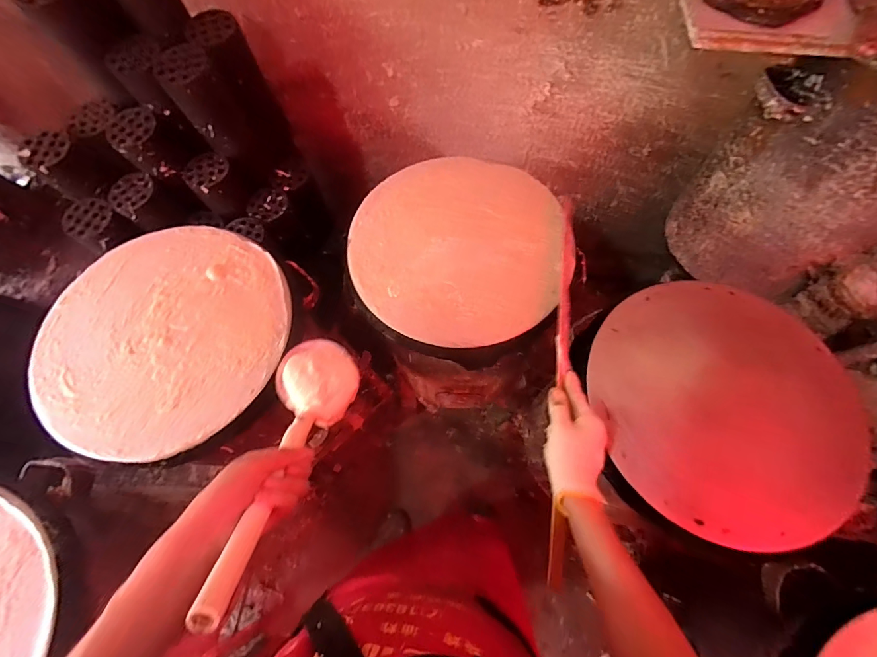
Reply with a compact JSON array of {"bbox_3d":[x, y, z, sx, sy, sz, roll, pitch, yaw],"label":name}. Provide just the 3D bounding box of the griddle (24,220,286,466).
[{"bbox_3d":[-0.416,0.001,0.584,0.369,0.016,0.356,0,68,0],"label":"griddle"}]

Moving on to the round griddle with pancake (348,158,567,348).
[{"bbox_3d":[0.027,-0.142,0.636,0.340,0.027,0.345,0,68,0],"label":"round griddle with pancake"}]

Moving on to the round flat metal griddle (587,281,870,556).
[{"bbox_3d":[0.393,0.094,0.535,0.346,0.029,0.346,0,68,0],"label":"round flat metal griddle"}]

